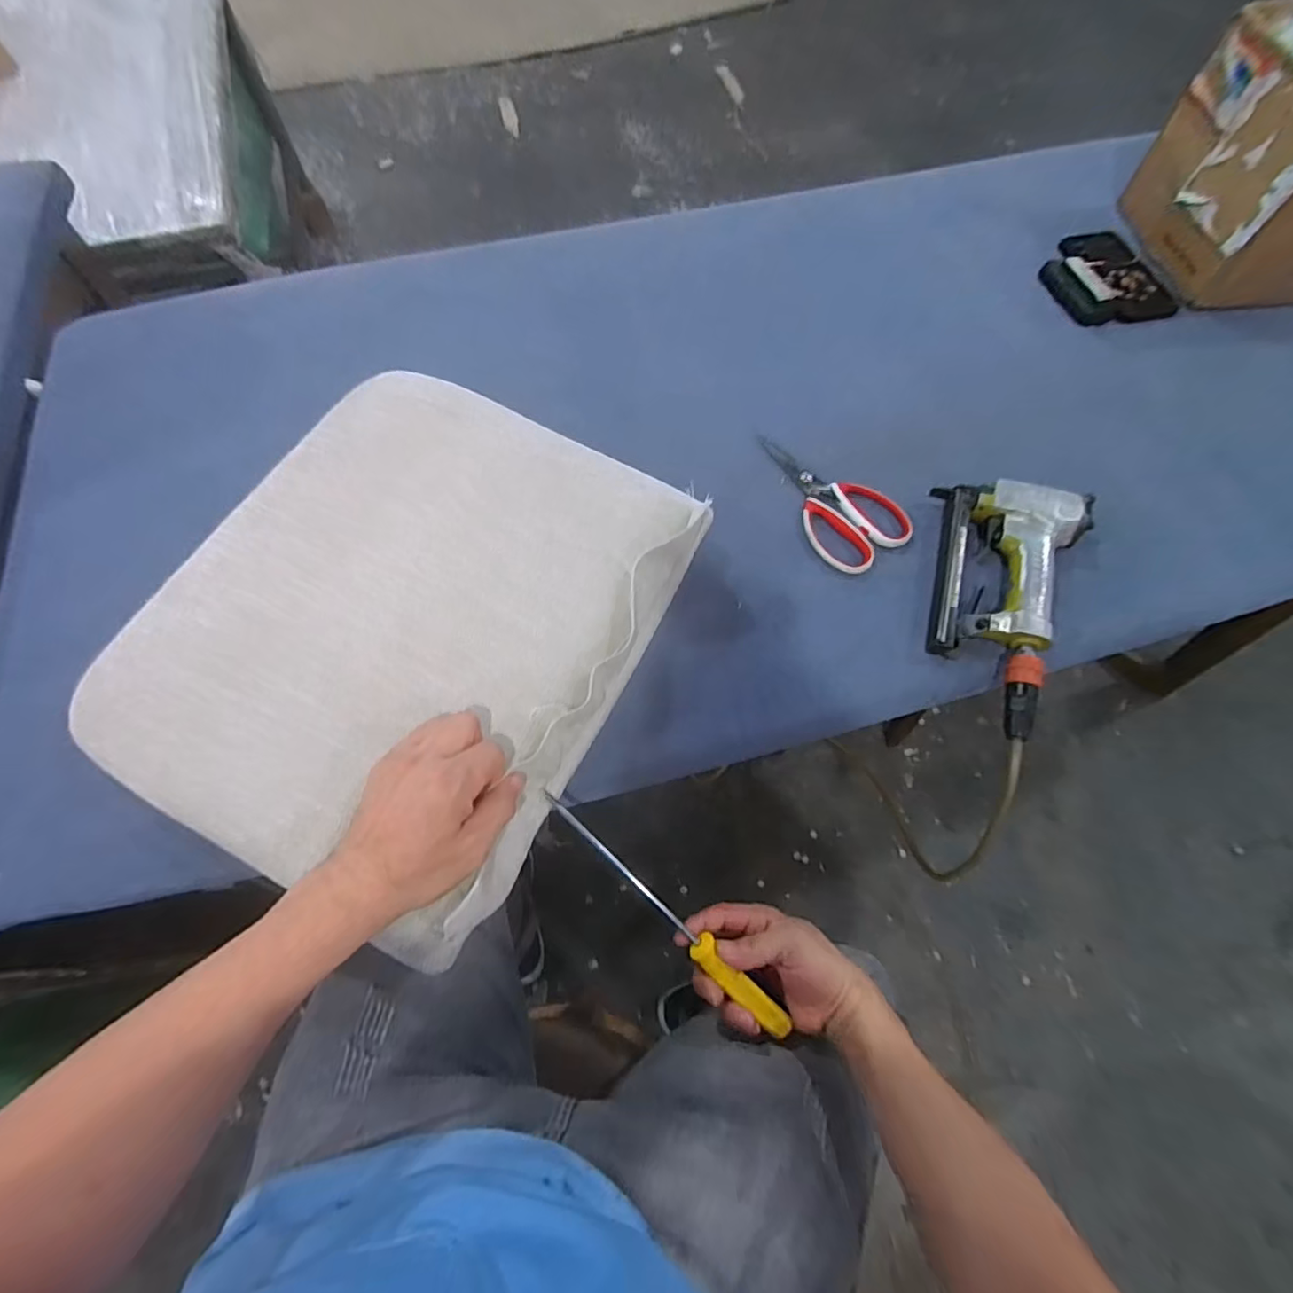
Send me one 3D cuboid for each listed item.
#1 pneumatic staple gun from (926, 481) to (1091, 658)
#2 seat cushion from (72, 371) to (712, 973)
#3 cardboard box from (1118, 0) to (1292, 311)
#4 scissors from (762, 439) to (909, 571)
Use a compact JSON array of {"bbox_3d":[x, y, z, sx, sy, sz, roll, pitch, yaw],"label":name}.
[{"bbox_3d":[0.344,-0.072,0.540,0.137,0.045,0.182,11,66,4],"label":"pneumatic staple gun"},{"bbox_3d":[-0.200,-0.033,0.480,0.367,0.047,0.417,26,68,10],"label":"seat cushion"},{"bbox_3d":[0.785,-0.547,0.670,0.289,0.203,0.240,1,66,0],"label":"cardboard box"},{"bbox_3d":[0.180,-0.157,0.588,0.092,0.013,0.181,-32,70,-14],"label":"scissors"}]

